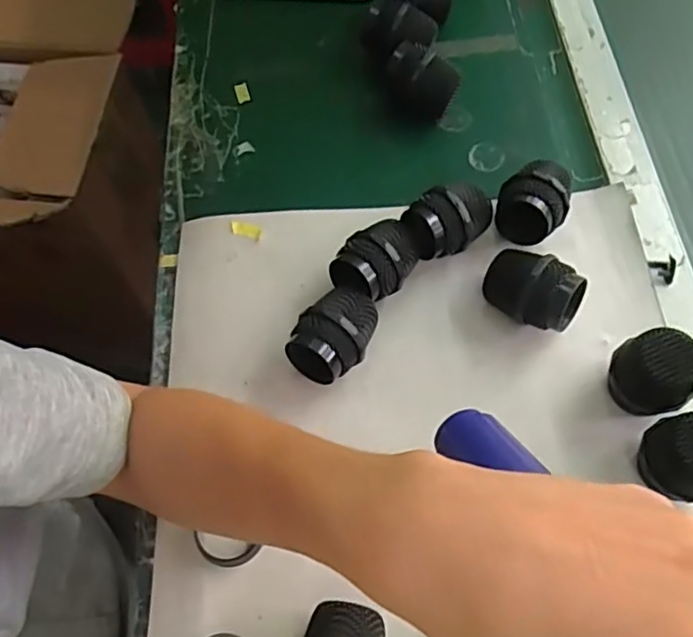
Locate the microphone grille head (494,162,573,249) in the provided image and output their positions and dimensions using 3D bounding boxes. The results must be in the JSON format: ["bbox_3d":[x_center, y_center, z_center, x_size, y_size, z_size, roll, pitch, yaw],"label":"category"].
[{"bbox_3d":[0.134,-0.083,0.444,0.045,0.045,0.061,24,67,13],"label":"microphone grille head"}]

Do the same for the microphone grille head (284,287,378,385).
[{"bbox_3d":[-0.006,0.012,0.410,0.043,0.045,0.064,35,71,18],"label":"microphone grille head"}]

